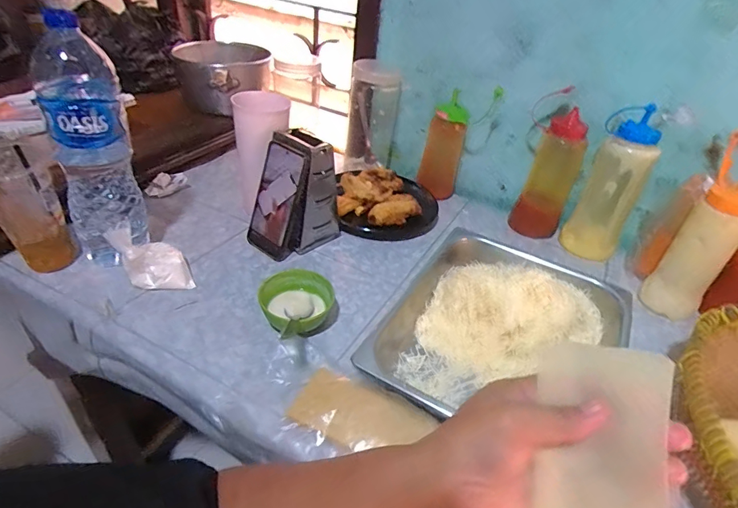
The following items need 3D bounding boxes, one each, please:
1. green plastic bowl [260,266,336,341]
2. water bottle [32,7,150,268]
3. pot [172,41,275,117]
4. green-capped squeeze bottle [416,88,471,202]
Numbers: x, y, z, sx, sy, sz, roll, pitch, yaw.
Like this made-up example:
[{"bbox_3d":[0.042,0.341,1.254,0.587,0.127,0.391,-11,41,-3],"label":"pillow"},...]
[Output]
[{"bbox_3d":[-0.091,0.064,0.561,0.090,0.045,0.090,5,37,-3],"label":"green plastic bowl"},{"bbox_3d":[-0.345,-0.122,0.544,0.088,0.284,0.109,-16,43,-28],"label":"water bottle"},{"bbox_3d":[-0.300,-0.364,0.905,0.181,0.099,0.239,-9,40,-20],"label":"pot"},{"bbox_3d":[0.145,-0.199,0.839,0.064,0.187,0.055,30,42,27],"label":"green-capped squeeze bottle"}]

